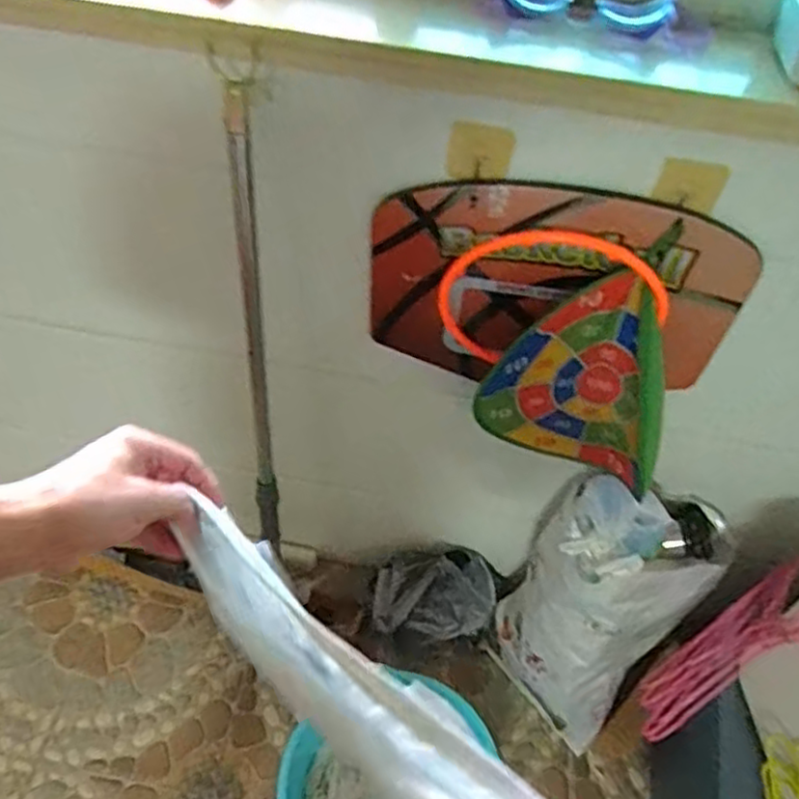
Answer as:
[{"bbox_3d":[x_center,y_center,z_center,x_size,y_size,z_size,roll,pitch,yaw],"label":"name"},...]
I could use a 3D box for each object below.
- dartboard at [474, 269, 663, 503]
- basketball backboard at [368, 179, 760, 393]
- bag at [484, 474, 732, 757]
[{"bbox_3d":[0.210,0.003,0.842,0.218,0.307,0.095,20,53,11],"label":"dartboard"},{"bbox_3d":[0.168,-0.107,0.796,0.410,0.288,0.054,7,54,5],"label":"basketball backboard"},{"bbox_3d":[0.297,0.339,1.111,0.242,0.434,0.223,30,56,18],"label":"bag"}]

